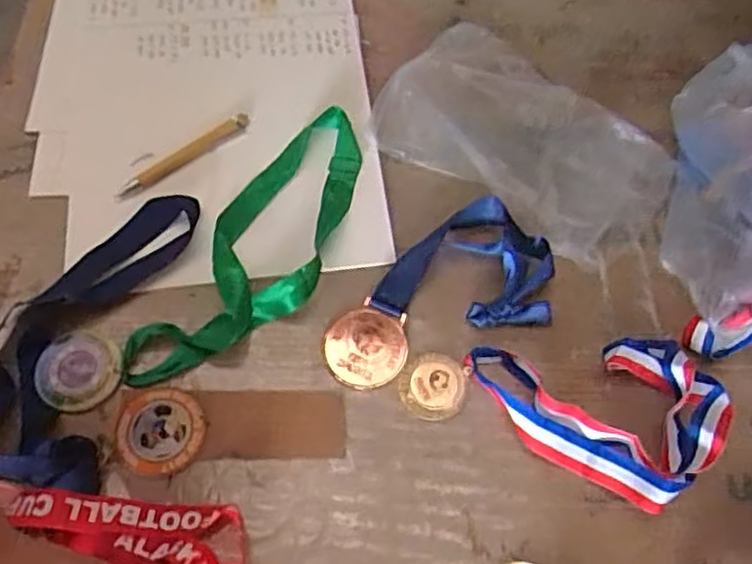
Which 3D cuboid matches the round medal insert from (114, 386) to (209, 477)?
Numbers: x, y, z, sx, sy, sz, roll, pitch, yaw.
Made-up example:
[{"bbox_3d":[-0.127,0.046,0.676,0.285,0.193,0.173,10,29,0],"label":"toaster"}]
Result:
[{"bbox_3d":[-0.151,0.104,0.494,0.058,0.006,0.058,1,62,-2],"label":"round medal insert"}]

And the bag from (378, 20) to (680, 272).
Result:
[{"bbox_3d":[0.127,-0.128,0.605,0.247,0.031,0.164,38,67,17],"label":"bag"}]

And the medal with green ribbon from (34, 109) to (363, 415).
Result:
[{"bbox_3d":[-0.107,-0.012,0.545,0.113,0.027,0.319,37,67,16],"label":"medal with green ribbon"}]

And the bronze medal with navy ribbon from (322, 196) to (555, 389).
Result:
[{"bbox_3d":[0.049,0.017,0.531,0.187,0.030,0.105,-32,68,-18],"label":"bronze medal with navy ribbon"}]

